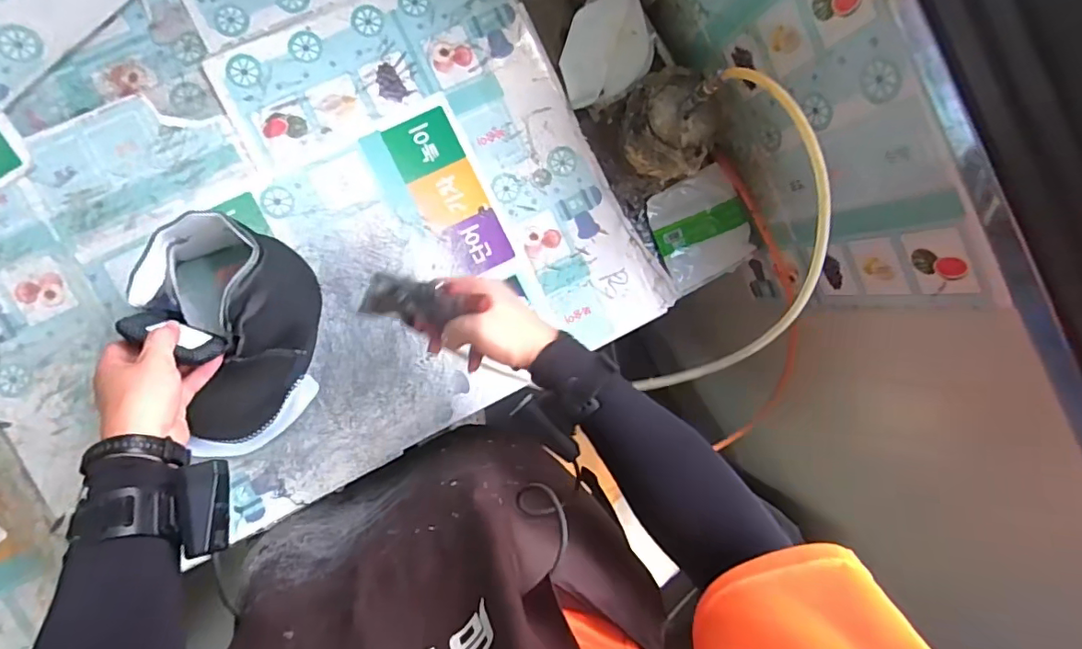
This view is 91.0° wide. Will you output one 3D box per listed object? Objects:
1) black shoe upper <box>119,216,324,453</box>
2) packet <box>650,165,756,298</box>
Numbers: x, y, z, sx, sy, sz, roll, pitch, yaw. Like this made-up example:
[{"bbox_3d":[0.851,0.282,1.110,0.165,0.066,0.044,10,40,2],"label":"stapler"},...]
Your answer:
[{"bbox_3d":[-0.337,0.020,0.585,0.158,0.155,0.265,-5,91,-8],"label":"black shoe upper"},{"bbox_3d":[0.219,-0.132,0.725,0.123,0.025,0.136,-29,94,-7],"label":"packet"}]

